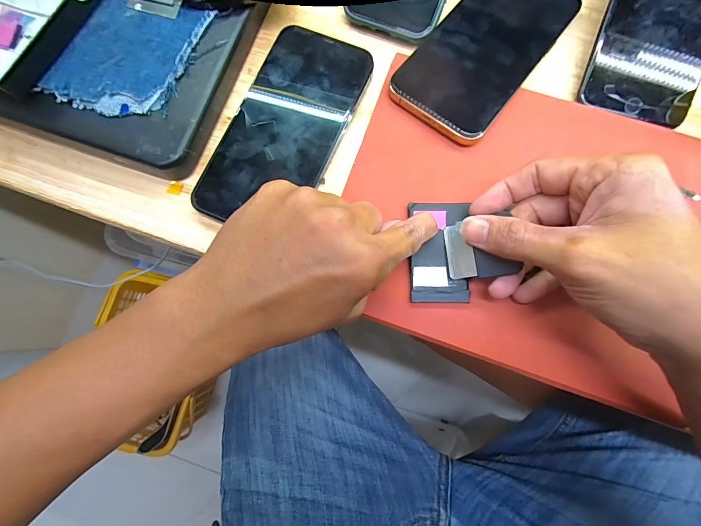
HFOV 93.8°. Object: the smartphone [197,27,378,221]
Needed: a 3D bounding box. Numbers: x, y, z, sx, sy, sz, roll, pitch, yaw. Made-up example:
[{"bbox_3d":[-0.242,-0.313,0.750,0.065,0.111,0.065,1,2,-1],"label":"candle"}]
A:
[{"bbox_3d":[-0.046,-0.096,0.231,0.075,0.004,0.152,25,83,2],"label":"smartphone"}]

